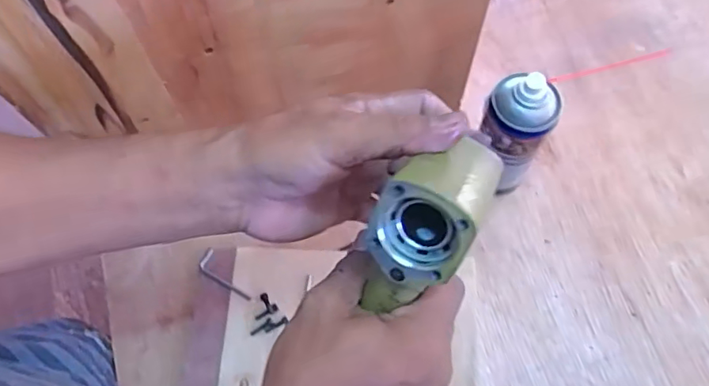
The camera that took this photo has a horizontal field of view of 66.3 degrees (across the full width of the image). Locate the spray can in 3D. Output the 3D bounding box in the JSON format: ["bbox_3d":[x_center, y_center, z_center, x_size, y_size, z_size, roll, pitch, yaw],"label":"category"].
[{"bbox_3d":[0.153,-0.054,0.540,0.066,0.164,0.065,19,70,11],"label":"spray can"}]

